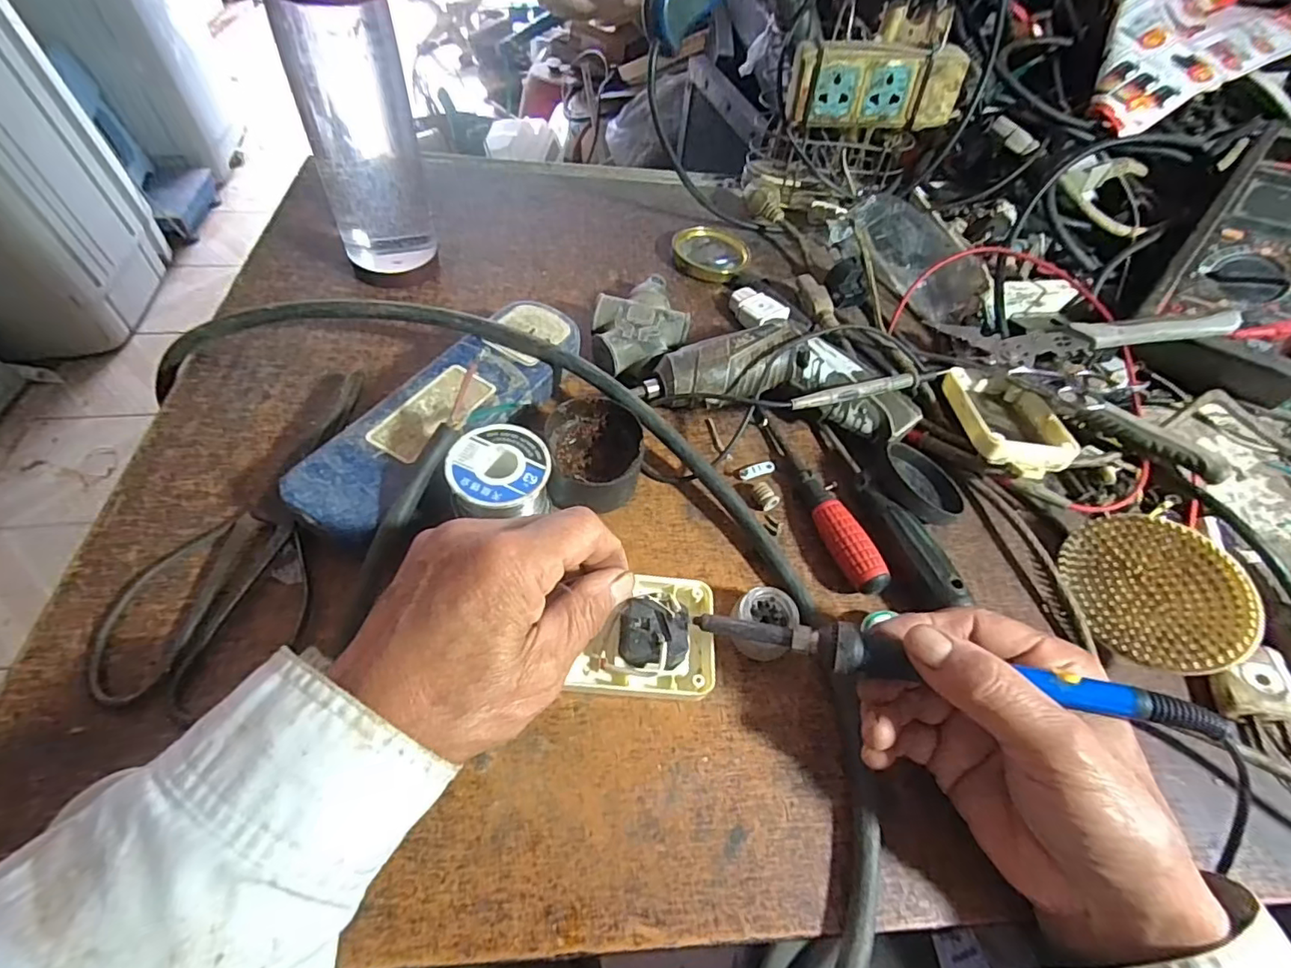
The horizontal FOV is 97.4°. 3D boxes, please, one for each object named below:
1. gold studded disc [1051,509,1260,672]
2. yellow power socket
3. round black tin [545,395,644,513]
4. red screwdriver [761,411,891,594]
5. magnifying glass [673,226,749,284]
[{"bbox_3d":[0.289,0.060,0.322,0.073,0.009,0.091,-28,51,30],"label":"gold studded disc"},{"bbox_3d":[0.185,-0.322,0.459,0.132,0.058,0.026,1,54,-4],"label":"yellow power socket"},{"bbox_3d":[-0.029,-0.017,0.340,0.056,0.041,0.064,-2,55,-7],"label":"round black tin"},{"bbox_3d":[0.105,0.005,0.354,0.021,0.019,0.142,-14,57,-15],"label":"red screwdriver"},{"bbox_3d":[0.055,-0.199,0.488,0.062,0.017,0.054,20,55,9],"label":"magnifying glass"}]

